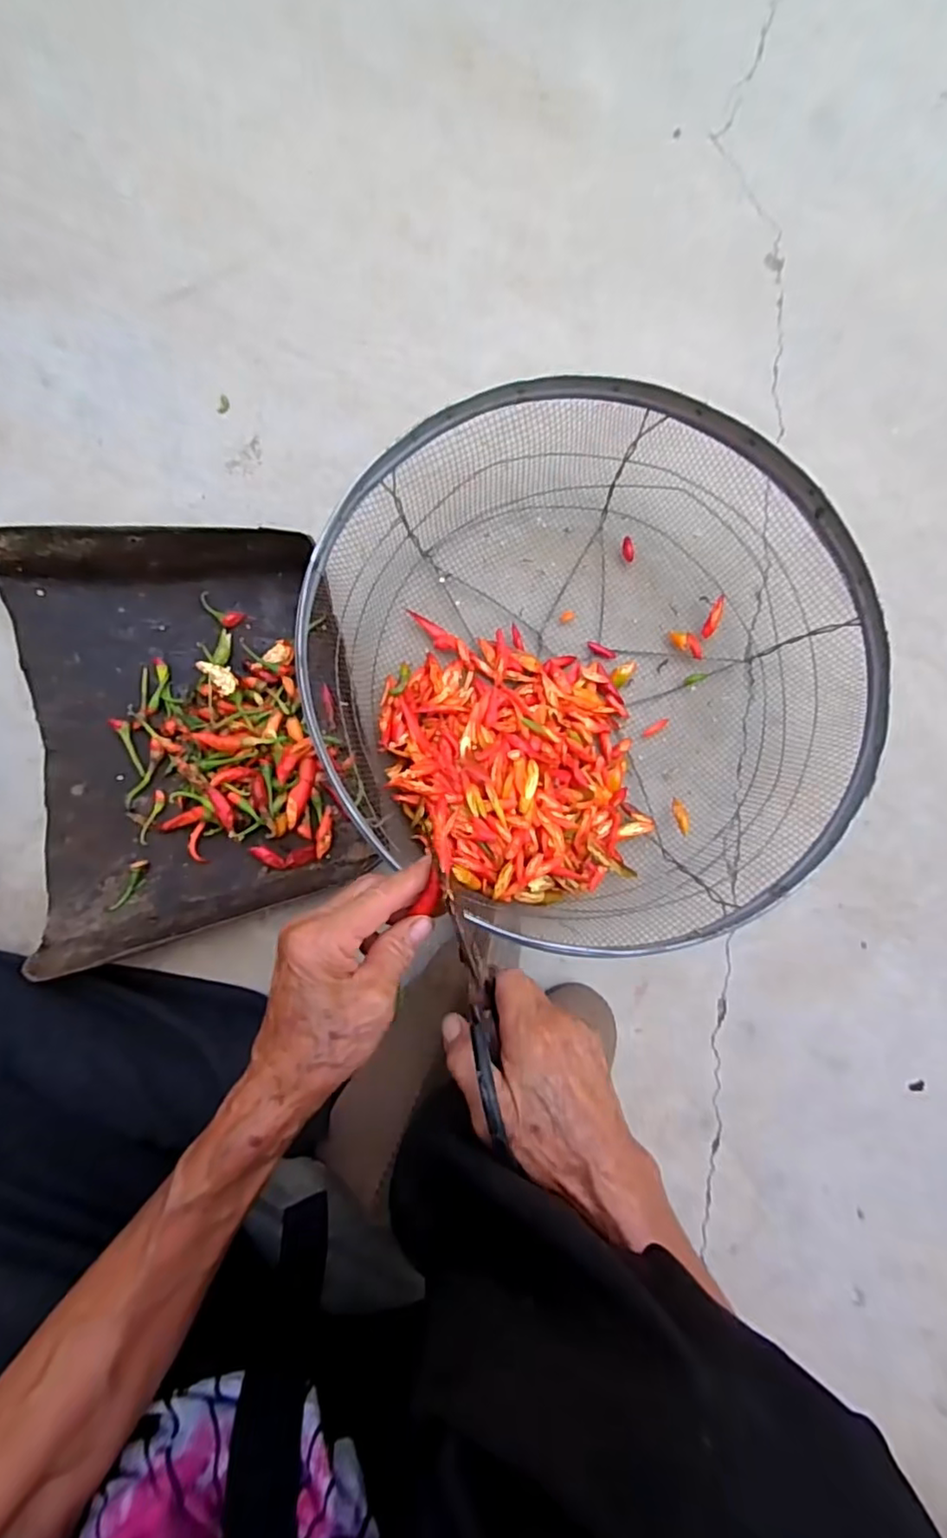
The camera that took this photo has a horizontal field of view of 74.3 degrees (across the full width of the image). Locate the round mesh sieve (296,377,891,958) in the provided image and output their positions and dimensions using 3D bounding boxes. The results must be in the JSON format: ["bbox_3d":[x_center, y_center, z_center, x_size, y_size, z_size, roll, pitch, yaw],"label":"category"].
[{"bbox_3d":[0.096,-0.086,0.526,0.430,0.134,0.428,1,85,-8],"label":"round mesh sieve"}]

